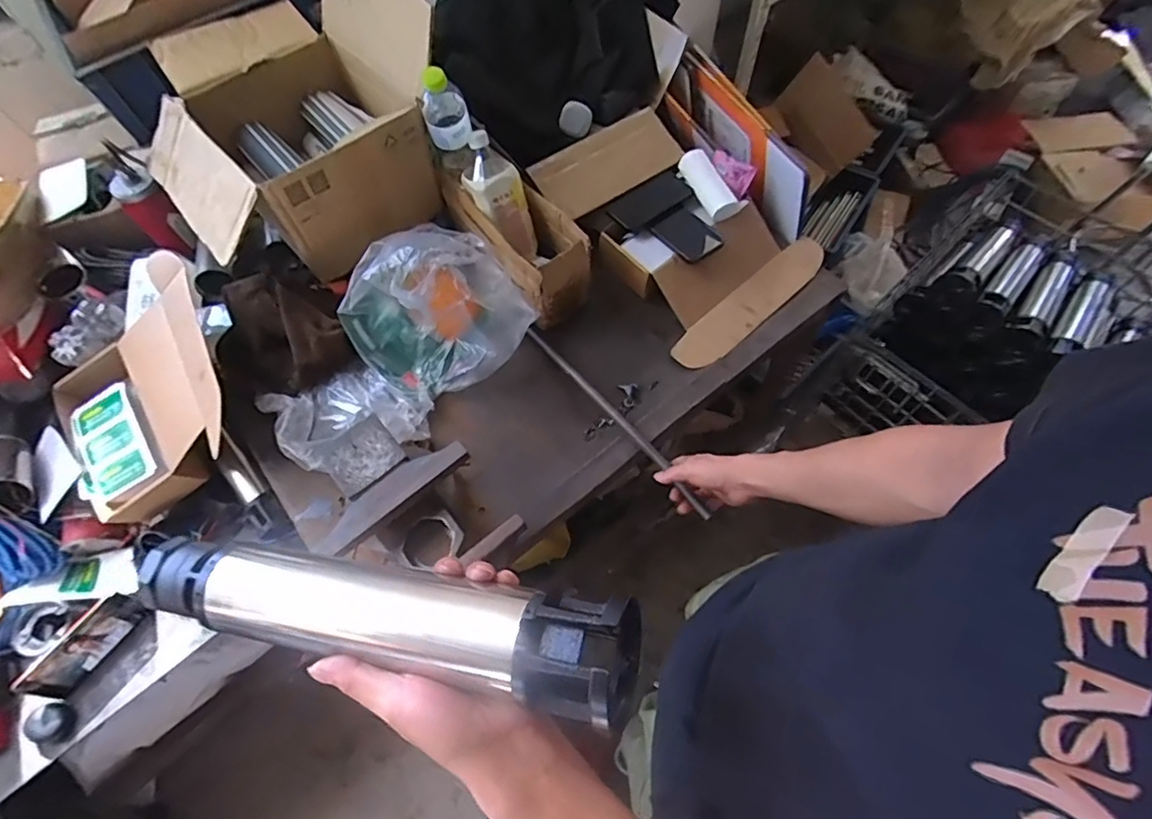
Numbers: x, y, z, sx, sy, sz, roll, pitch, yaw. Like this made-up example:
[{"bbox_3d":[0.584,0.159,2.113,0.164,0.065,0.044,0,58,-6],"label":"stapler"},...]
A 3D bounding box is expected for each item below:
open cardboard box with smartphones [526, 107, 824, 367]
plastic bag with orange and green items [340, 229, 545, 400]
[{"bbox_3d":[0.183,-0.332,0.988,0.331,0.132,0.443,-37,67,-16],"label":"open cardboard box with smartphones"},{"bbox_3d":[-0.210,-0.158,0.838,0.262,0.196,0.184,-26,64,-11],"label":"plastic bag with orange and green items"}]

